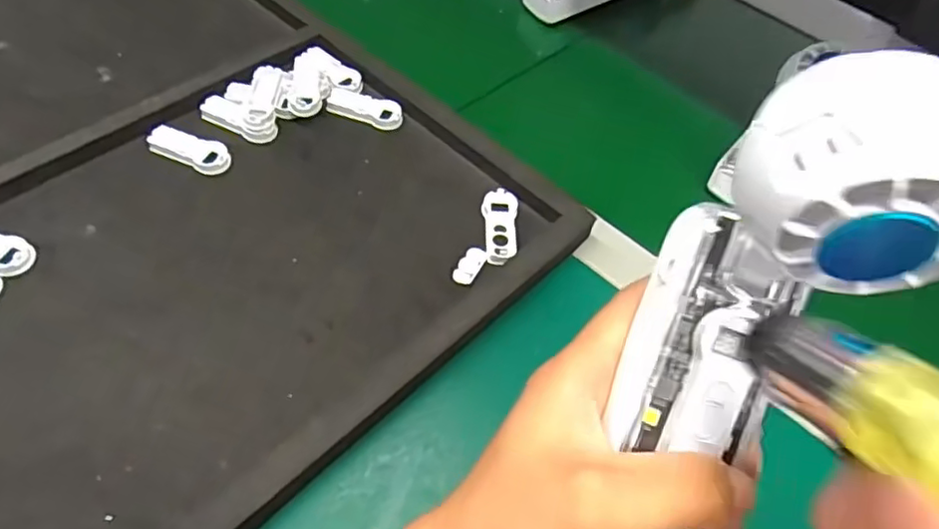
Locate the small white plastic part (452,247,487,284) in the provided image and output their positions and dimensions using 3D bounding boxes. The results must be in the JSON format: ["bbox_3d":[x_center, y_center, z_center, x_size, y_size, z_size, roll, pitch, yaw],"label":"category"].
[{"bbox_3d":[0.000,0.000,0.390,0.014,0.004,0.028,26,56,13],"label":"small white plastic part"}]

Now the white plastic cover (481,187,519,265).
[{"bbox_3d":[0.020,-0.025,0.412,0.024,0.008,0.058,6,54,-1],"label":"white plastic cover"}]

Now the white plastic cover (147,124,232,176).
[{"bbox_3d":[-0.191,-0.078,0.429,0.057,0.013,0.025,19,55,8],"label":"white plastic cover"}]

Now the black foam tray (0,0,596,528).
[{"bbox_3d":[-0.256,-0.068,0.413,0.536,0.043,0.433,39,62,23],"label":"black foam tray"}]

